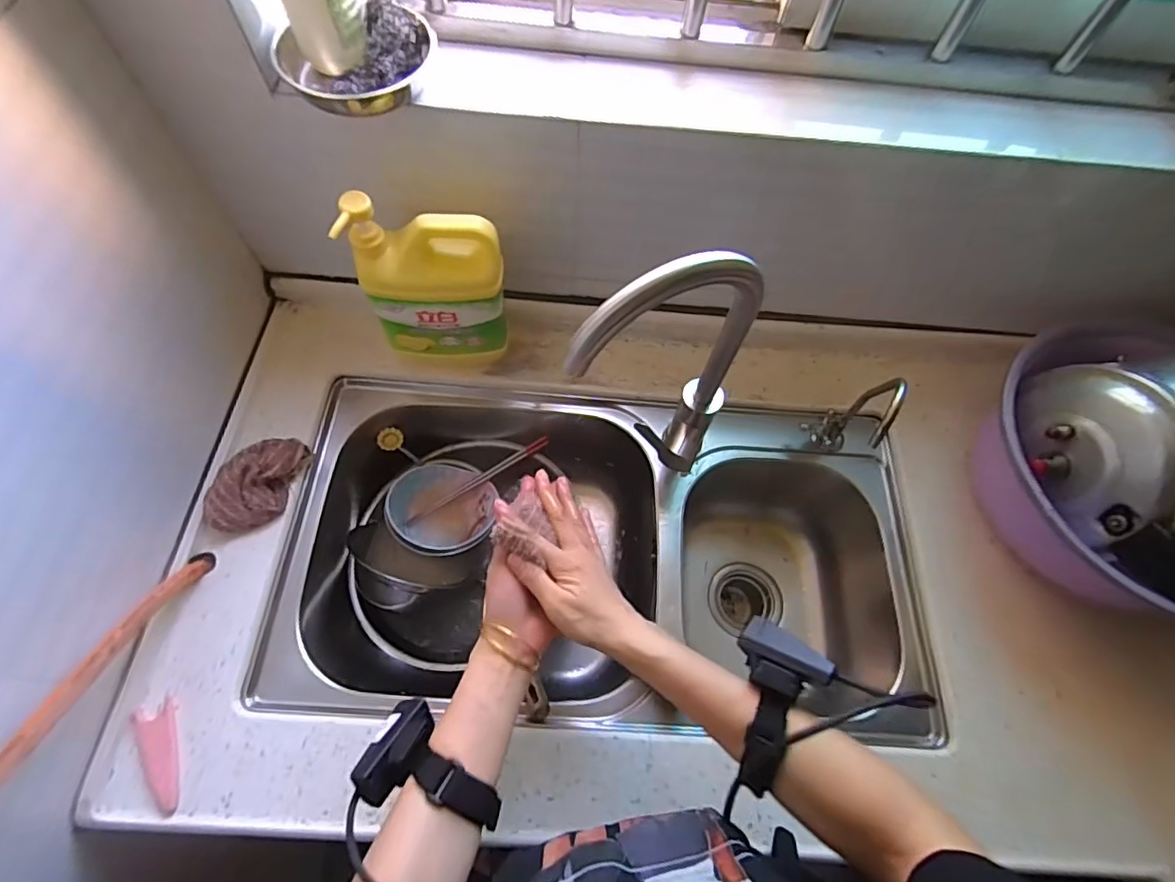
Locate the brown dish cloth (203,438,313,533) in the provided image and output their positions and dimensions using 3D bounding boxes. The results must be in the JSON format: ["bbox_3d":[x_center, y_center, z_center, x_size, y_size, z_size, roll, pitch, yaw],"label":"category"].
[{"bbox_3d":[-0.367,0.045,0.617,0.057,0.042,0.115,16,65,5],"label":"brown dish cloth"}]

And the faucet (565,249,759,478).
[{"bbox_3d":[0.073,-0.042,0.513,0.183,0.295,0.059,-27,69,-14],"label":"faucet"}]

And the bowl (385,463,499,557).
[{"bbox_3d":[-0.200,0.093,0.771,0.136,0.049,0.133,1,65,-2],"label":"bowl"}]

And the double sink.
[{"bbox_3d":[0.020,0.157,0.741,0.724,0.217,0.387,3,65,-1],"label":"double sink"}]

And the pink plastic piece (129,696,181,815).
[{"bbox_3d":[-0.398,0.293,0.516,0.033,0.007,0.096,-23,68,-13],"label":"pink plastic piece"}]

